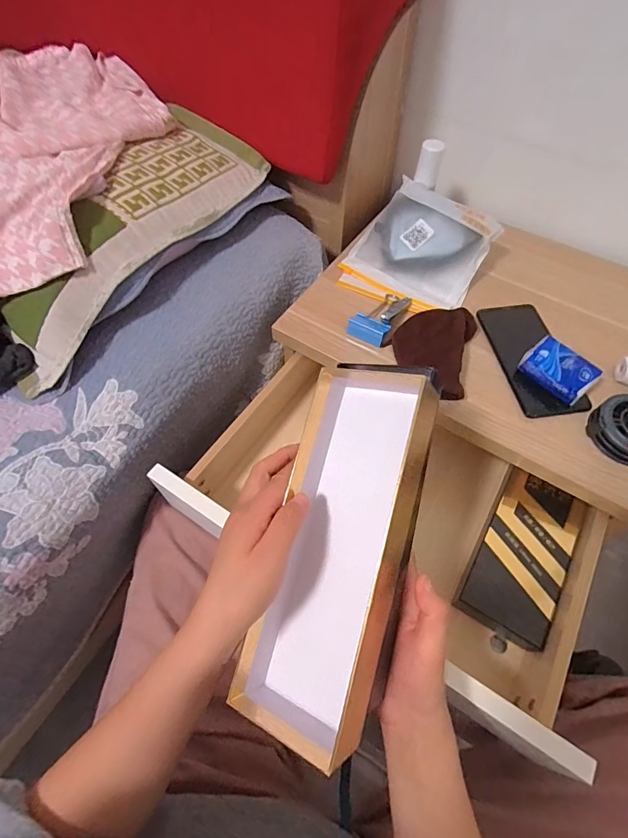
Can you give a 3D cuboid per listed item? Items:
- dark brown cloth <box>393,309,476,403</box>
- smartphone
[{"bbox_3d":[0.151,-0.093,0.515,0.096,0.034,0.136,17,61,10],"label":"dark brown cloth"},{"bbox_3d":[0.277,-0.080,0.524,0.078,0.013,0.172,-8,60,-5],"label":"smartphone"}]

